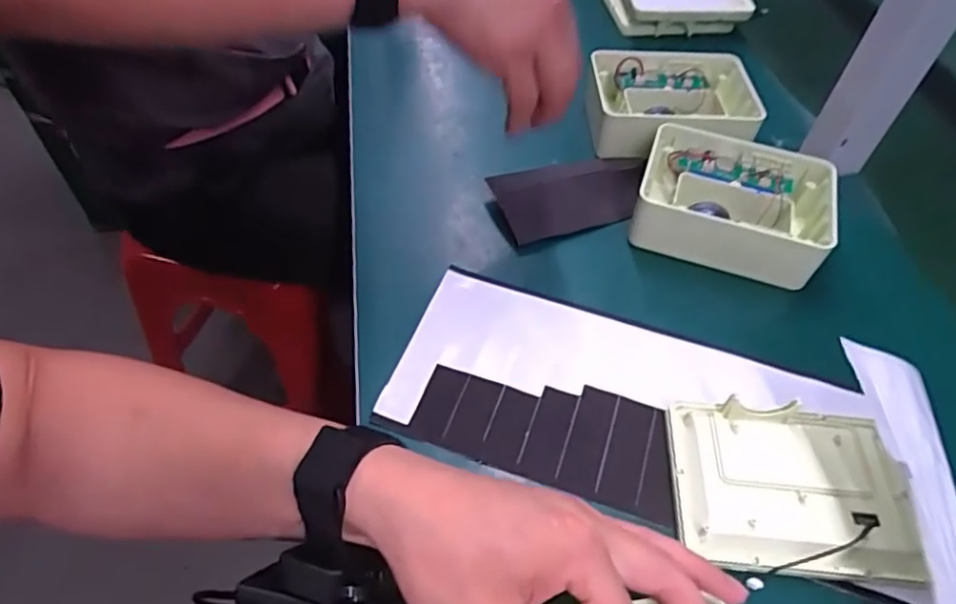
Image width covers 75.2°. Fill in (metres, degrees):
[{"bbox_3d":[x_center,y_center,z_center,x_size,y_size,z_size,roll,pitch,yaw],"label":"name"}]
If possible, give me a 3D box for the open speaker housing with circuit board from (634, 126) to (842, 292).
[{"bbox_3d":[0.203,-0.077,0.501,0.140,0.056,0.107,18,52,11],"label":"open speaker housing with circuit board"}]

